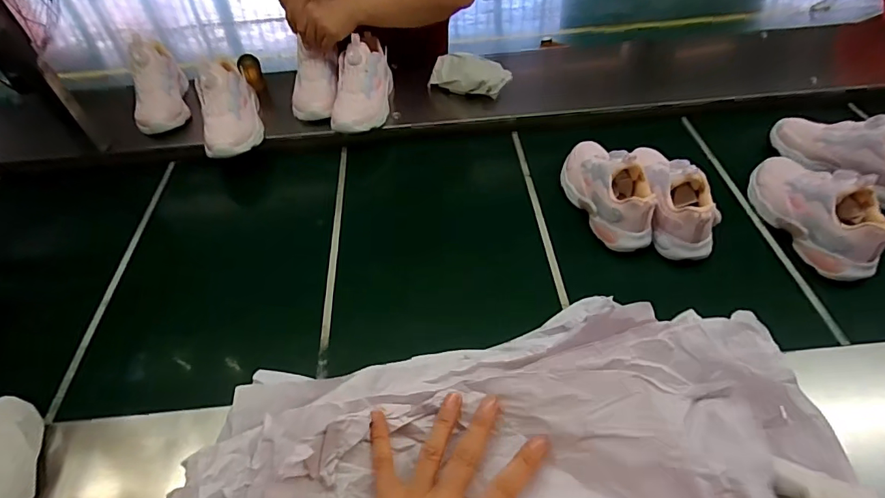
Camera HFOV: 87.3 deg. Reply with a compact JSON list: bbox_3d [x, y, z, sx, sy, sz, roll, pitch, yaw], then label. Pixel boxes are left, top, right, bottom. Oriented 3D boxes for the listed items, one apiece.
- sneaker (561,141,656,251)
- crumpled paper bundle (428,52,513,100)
[{"bbox_3d":[0.246,-0.097,0.683,0.074,0.095,0.202,-15,51,-8],"label":"sneaker"},{"bbox_3d":[0.052,-0.325,0.869,0.157,0.057,0.057,18,54,18],"label":"crumpled paper bundle"}]

